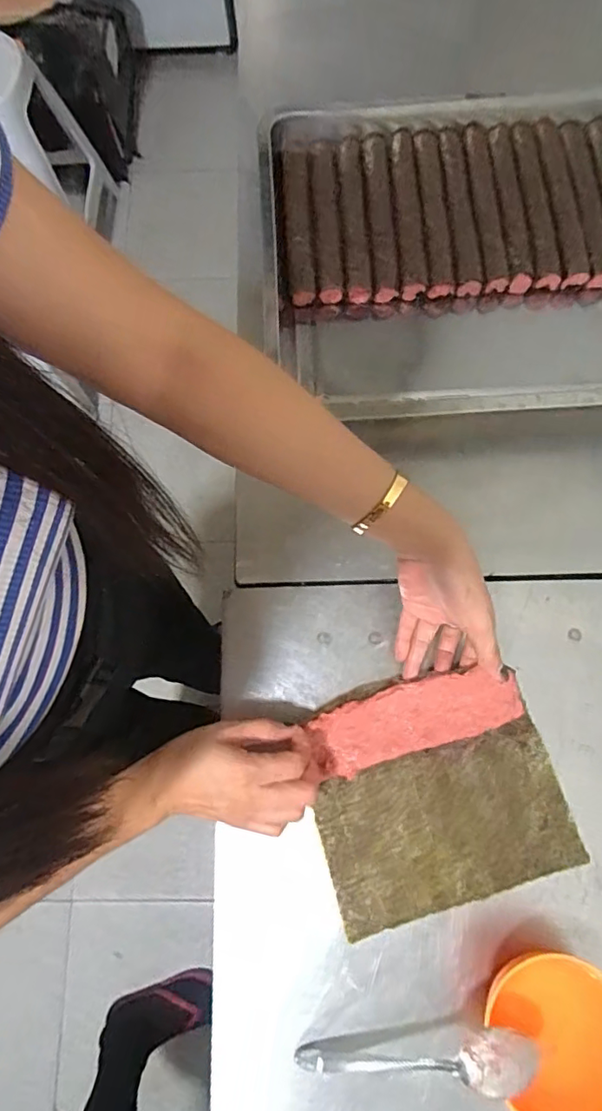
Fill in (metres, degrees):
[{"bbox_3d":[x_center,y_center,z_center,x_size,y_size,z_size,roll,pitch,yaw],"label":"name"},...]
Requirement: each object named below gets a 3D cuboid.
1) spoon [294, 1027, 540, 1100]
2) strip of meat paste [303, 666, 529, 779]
[{"bbox_3d":[0.078,0.358,0.383,0.170,0.018,0.036,-12,74,16],"label":"spoon"},{"bbox_3d":[0.097,0.136,0.451,0.175,0.020,0.054,-15,74,-2],"label":"strip of meat paste"}]

